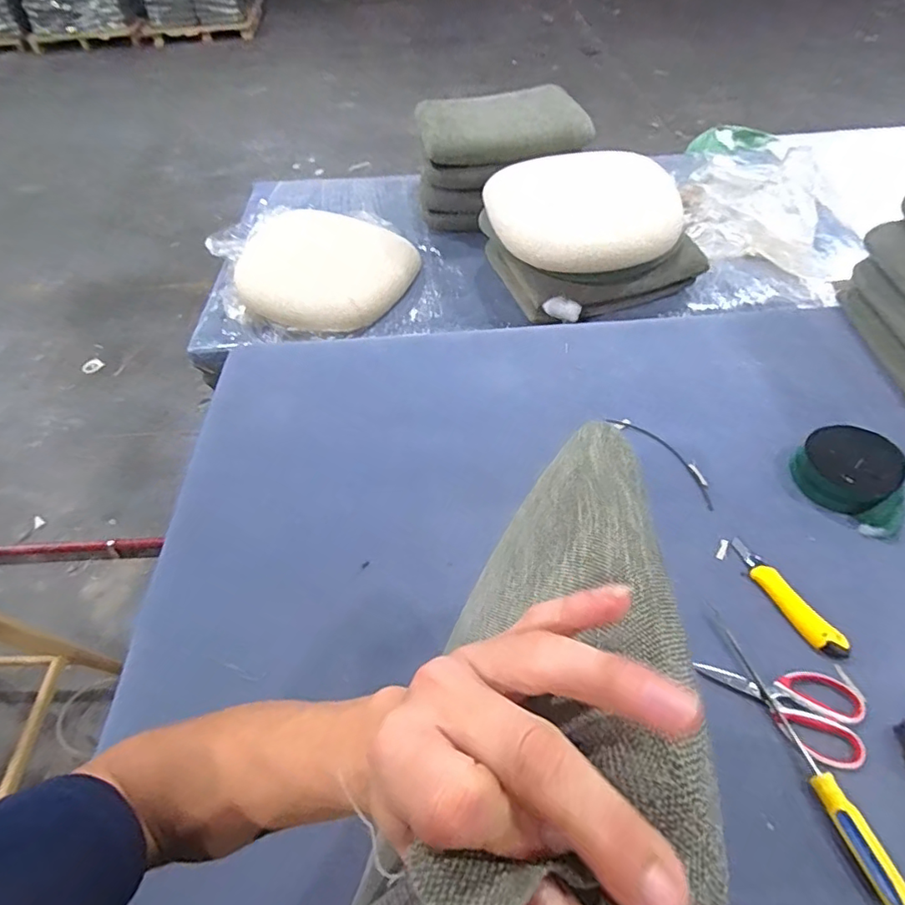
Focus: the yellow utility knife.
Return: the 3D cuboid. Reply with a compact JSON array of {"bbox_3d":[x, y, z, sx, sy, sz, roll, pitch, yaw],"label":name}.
[{"bbox_3d":[0.454,0.196,0.726,0.040,0.013,0.186,-24,54,-15],"label":"yellow utility knife"}]

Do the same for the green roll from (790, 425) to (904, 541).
[{"bbox_3d":[0.613,0.032,0.802,0.120,0.067,0.158,-39,59,-24],"label":"green roll"}]

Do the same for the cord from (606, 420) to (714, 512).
[{"bbox_3d":[0.352,0.006,0.880,0.045,0.007,0.226,-31,57,-17],"label":"cord"}]

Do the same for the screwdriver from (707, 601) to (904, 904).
[{"bbox_3d":[0.397,0.329,0.621,0.030,0.025,0.322,-13,52,-7],"label":"screwdriver"}]

